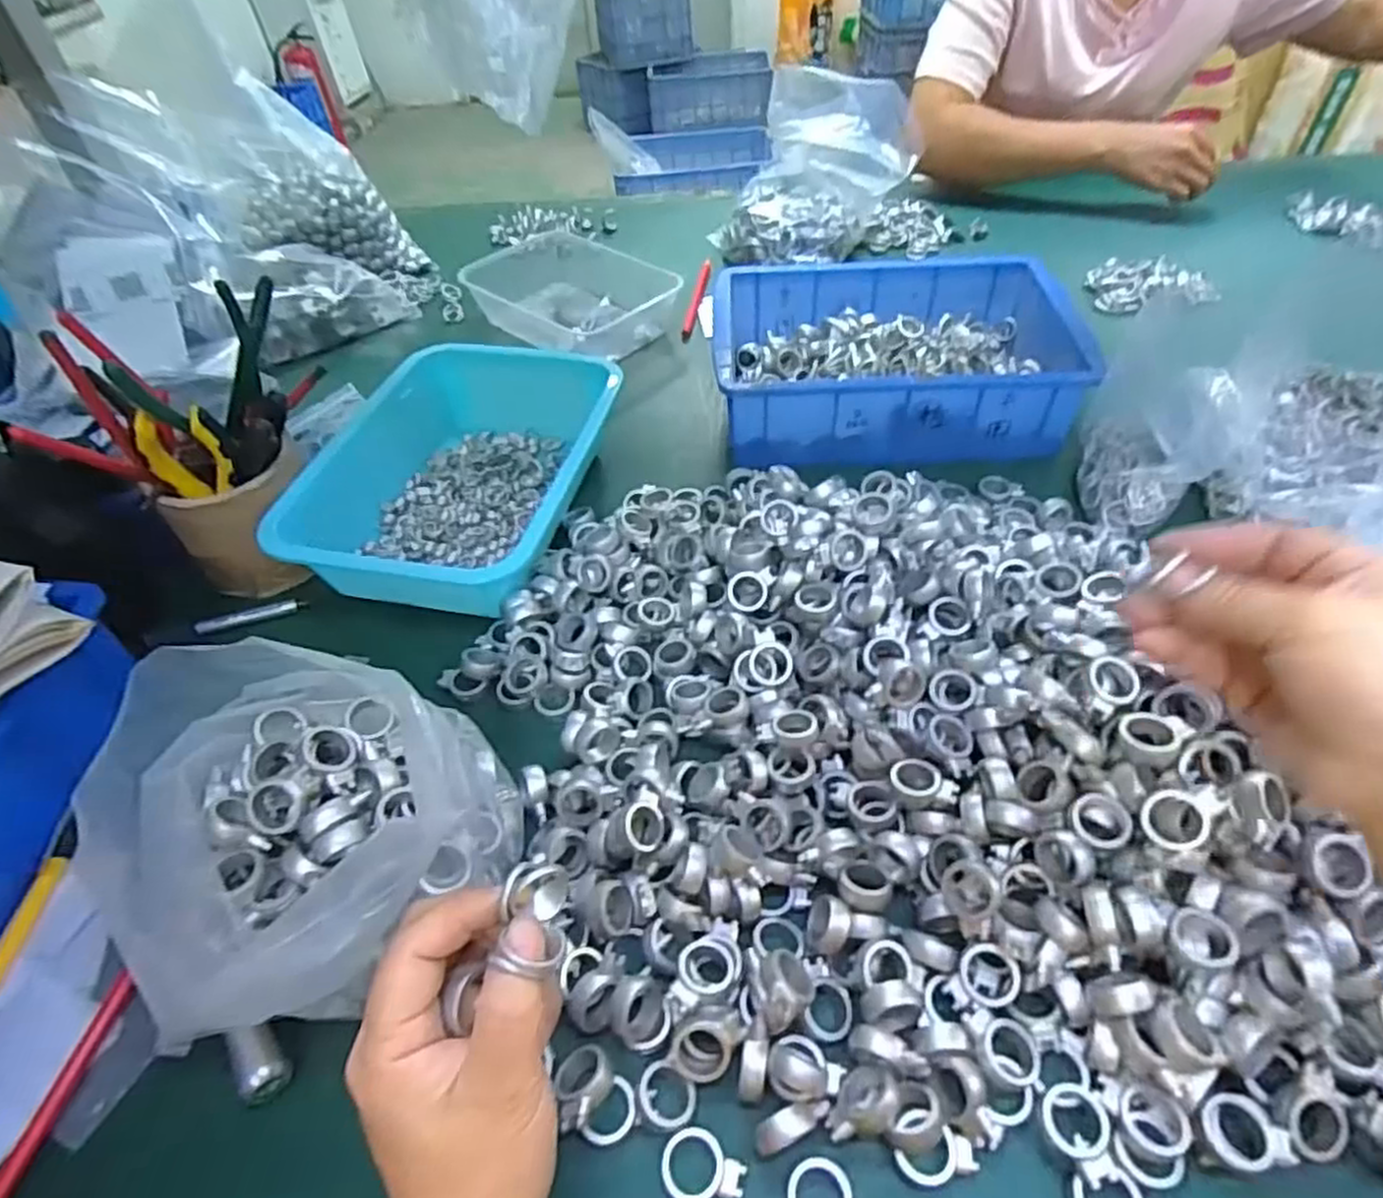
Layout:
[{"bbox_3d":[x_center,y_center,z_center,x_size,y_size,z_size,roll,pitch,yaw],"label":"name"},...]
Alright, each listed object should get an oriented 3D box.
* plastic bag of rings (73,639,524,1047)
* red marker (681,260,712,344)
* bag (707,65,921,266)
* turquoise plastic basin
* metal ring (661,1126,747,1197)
[{"bbox_3d":[-0.194,0.107,0.376,0.172,0.104,0.175,34,59,30],"label":"plastic bag of rings"},{"bbox_3d":[0.007,-0.343,0.845,0.014,0.017,0.164,4,48,9],"label":"red marker"},{"bbox_3d":[0.131,-0.486,0.851,0.201,0.149,0.188,20,52,21],"label":"bag"},{"bbox_3d":[-0.174,-0.103,0.602,0.198,0.080,0.271,7,48,11],"label":"turquoise plastic basin"},{"bbox_3d":[0.005,0.237,0.312,0.035,0.009,0.026,9,49,13],"label":"metal ring"}]

